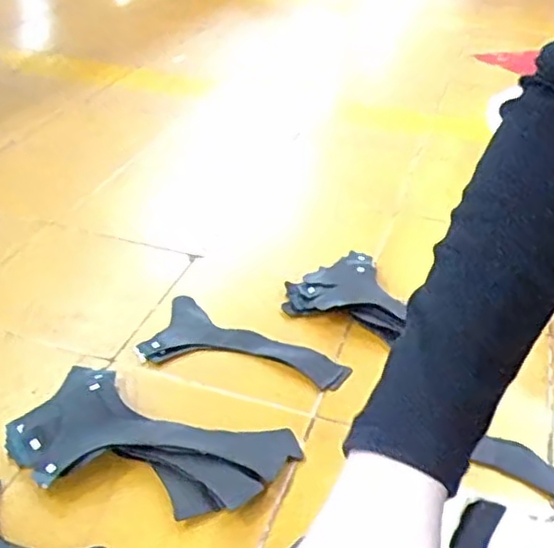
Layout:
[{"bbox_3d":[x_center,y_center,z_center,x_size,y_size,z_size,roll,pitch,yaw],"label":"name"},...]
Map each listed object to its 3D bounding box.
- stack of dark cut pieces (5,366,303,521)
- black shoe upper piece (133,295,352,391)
[{"bbox_3d":[-0.106,0.137,0.564,0.218,0.022,0.116,14,35,15],"label":"stack of dark cut pieces"},{"bbox_3d":[-0.031,0.076,0.672,0.193,0.017,0.088,16,36,17],"label":"black shoe upper piece"}]

